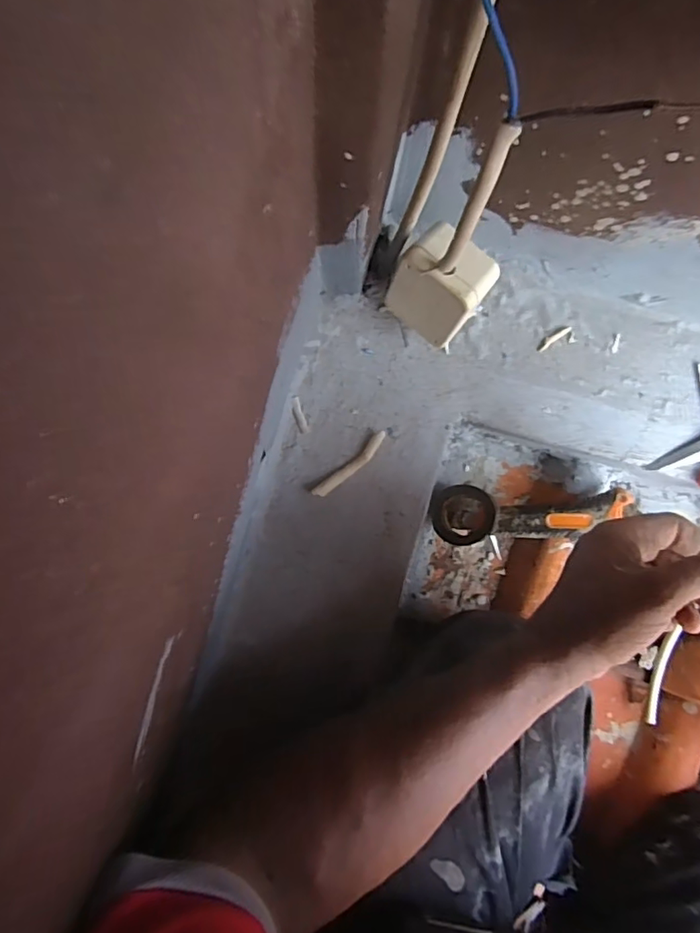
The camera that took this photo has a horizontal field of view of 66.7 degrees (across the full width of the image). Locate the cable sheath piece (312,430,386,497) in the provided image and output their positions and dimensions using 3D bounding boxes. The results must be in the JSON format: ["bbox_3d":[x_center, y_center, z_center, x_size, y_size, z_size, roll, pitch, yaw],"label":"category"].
[{"bbox_3d":[0.001,0.000,0.424,0.072,0.011,0.011,-41,87,-6],"label":"cable sheath piece"}]

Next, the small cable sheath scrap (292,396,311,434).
[{"bbox_3d":[-0.039,-0.040,0.415,0.008,0.005,0.030,-18,110,-4],"label":"small cable sheath scrap"}]

